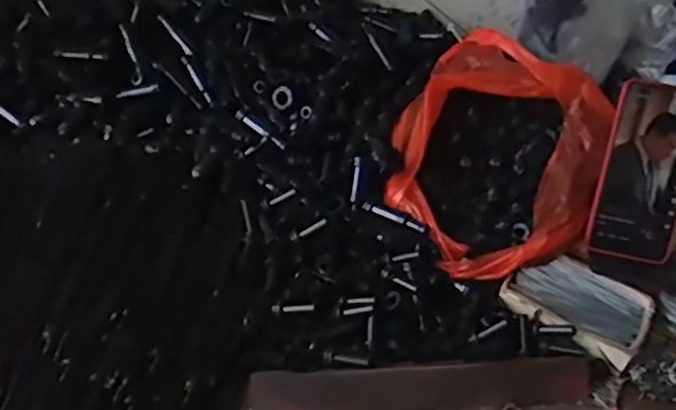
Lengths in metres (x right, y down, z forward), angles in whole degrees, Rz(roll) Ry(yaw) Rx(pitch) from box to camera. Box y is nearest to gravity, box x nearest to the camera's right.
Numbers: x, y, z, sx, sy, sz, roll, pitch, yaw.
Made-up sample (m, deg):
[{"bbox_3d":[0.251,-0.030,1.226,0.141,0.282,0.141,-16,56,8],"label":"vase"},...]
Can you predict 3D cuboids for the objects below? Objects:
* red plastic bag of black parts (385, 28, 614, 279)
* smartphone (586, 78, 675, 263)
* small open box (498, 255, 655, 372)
[{"bbox_3d":[0.156,-0.053,0.687,0.198,0.138,0.240,18,41,13],"label":"red plastic bag of black parts"},{"bbox_3d":[0.287,-0.030,0.636,0.075,0.161,0.014,11,9,5],"label":"smartphone"},{"bbox_3d":[0.223,0.093,0.641,0.122,0.023,0.090,29,45,23],"label":"small open box"}]

